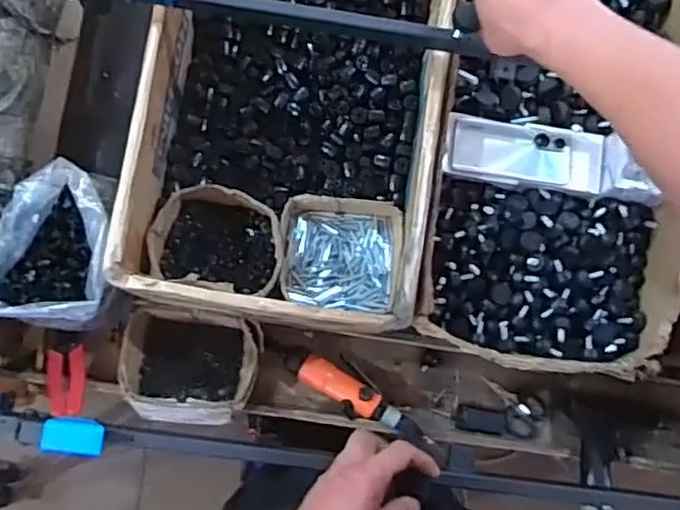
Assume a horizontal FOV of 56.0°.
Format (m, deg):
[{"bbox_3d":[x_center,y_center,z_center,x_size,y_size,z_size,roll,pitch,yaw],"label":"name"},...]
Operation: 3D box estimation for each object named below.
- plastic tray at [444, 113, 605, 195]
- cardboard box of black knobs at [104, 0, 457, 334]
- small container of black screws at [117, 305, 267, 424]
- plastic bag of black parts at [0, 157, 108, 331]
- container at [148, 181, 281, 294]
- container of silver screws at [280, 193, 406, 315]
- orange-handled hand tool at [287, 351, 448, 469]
[{"bbox_3d":[0.244,-0.135,0.851,0.210,0.029,0.080,7,81,-4],"label":"plastic tray"},{"bbox_3d":[-0.056,-0.194,0.814,0.338,0.158,0.534,9,81,-3],"label":"cardboard box of black knobs"},{"bbox_3d":[-0.193,0.145,0.843,0.172,0.097,0.142,6,81,-4],"label":"small container of black screws"},{"bbox_3d":[-0.322,-0.007,0.743,0.129,0.084,0.182,14,81,-3],"label":"plastic bag of black parts"},{"bbox_3d":[-0.155,-0.016,0.830,0.163,0.063,0.131,10,81,-3],"label":"container"},{"bbox_3d":[0.001,0.000,0.835,0.155,0.068,0.140,7,81,-4],"label":"container of silver screws"},{"bbox_3d":[0.027,0.193,0.873,0.237,0.049,0.066,36,81,1],"label":"orange-handled hand tool"}]

